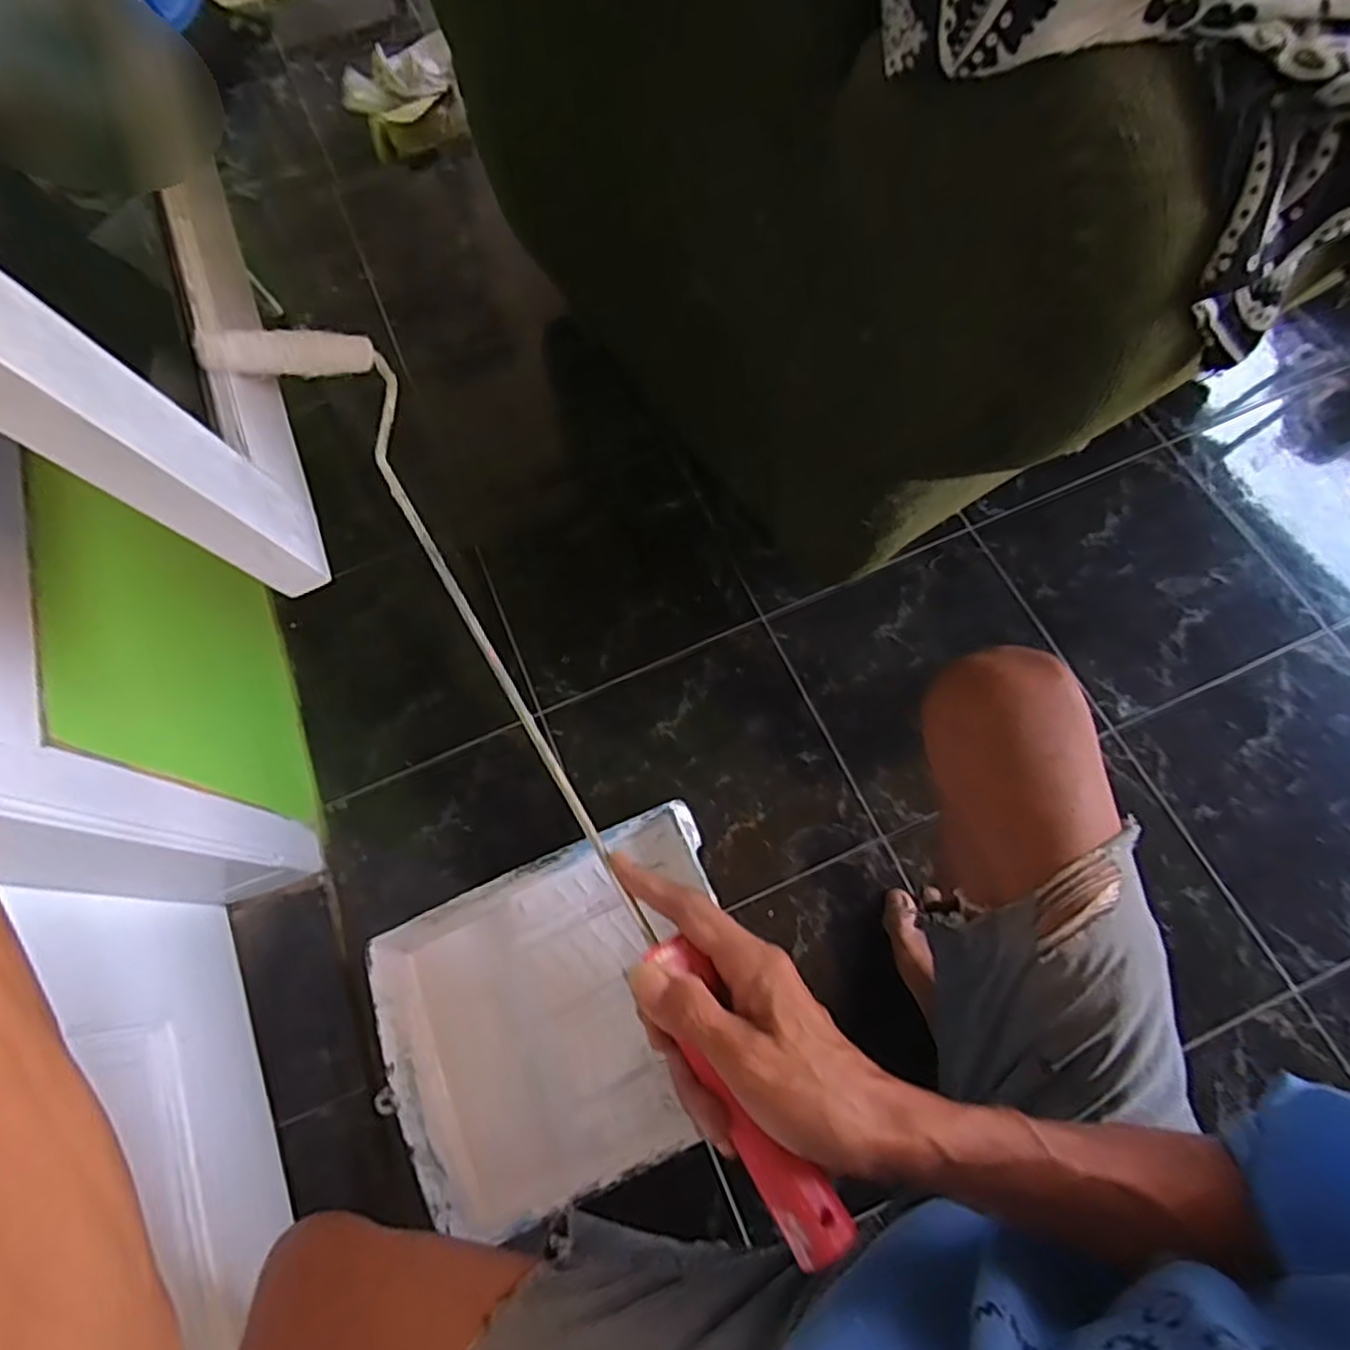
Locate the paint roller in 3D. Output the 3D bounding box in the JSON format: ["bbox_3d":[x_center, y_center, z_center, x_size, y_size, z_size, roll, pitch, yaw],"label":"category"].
[{"bbox_3d":[-0.095,0.011,0.388,0.088,0.055,0.585,-31,71,-9],"label":"paint roller"}]

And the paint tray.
[{"bbox_3d":[-0.101,0.336,0.731,0.354,0.071,0.290,-24,69,-6],"label":"paint tray"}]

